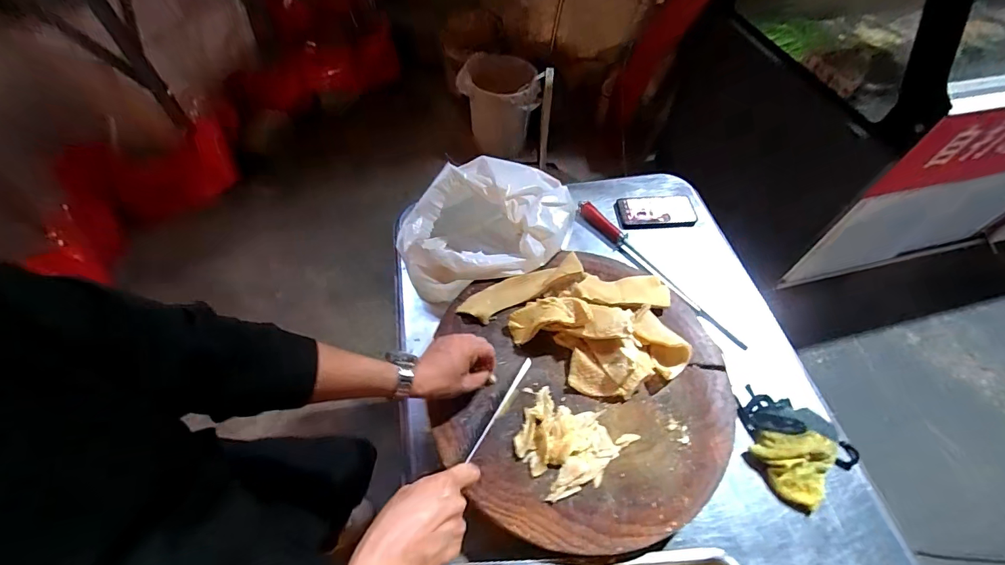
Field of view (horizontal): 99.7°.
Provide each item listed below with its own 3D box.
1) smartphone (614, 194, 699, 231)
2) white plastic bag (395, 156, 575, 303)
[{"bbox_3d":[0.338,-0.155,0.928,0.165,0.015,0.087,-2,56,-3],"label":"smartphone"},{"bbox_3d":[-0.024,-0.094,0.811,0.268,0.141,0.285,18,57,10],"label":"white plastic bag"}]

